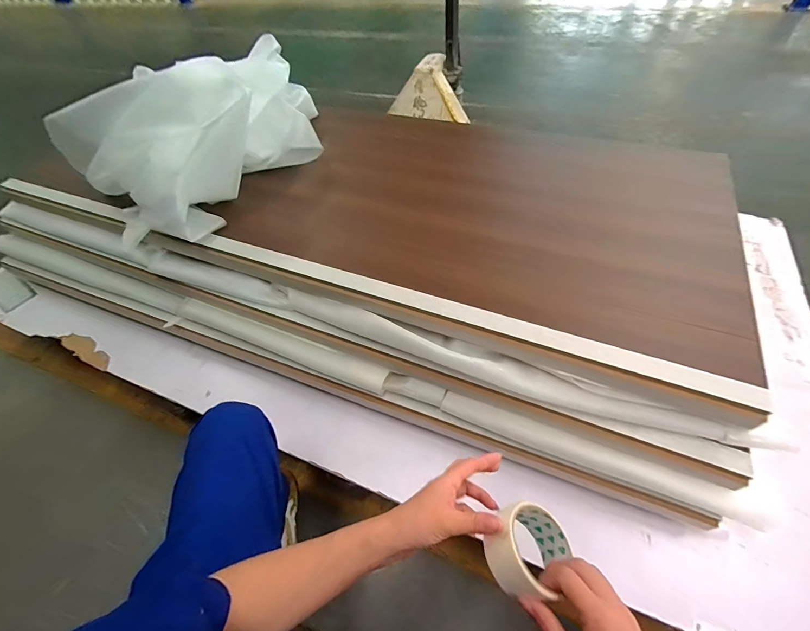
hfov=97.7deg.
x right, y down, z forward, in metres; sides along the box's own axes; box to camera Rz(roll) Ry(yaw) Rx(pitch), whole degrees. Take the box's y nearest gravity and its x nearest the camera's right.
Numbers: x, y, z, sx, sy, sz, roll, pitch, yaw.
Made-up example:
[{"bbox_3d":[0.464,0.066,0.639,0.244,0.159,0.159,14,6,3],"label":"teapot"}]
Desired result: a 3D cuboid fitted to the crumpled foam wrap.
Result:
[{"bbox_3d":[-0.551,-0.566,1.041,0.547,0.269,0.767,32,62,26],"label":"crumpled foam wrap"}]

